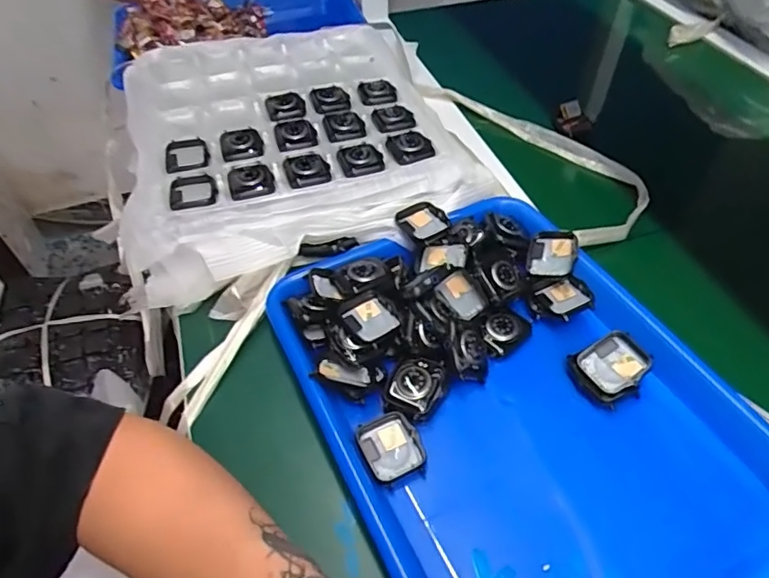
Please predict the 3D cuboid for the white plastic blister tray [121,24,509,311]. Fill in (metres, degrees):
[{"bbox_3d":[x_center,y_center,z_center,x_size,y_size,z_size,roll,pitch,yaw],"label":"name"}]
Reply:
[{"bbox_3d":[-0.101,-0.167,0.557,0.325,0.039,0.361,-15,50,-10],"label":"white plastic blister tray"}]

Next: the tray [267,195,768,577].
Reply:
[{"bbox_3d":[0.083,0.069,0.370,0.249,0.041,0.333,-22,52,-15],"label":"tray"}]

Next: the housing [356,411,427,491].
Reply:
[{"bbox_3d":[0.005,0.106,0.357,0.038,0.012,0.044,-18,51,-13],"label":"housing"}]

